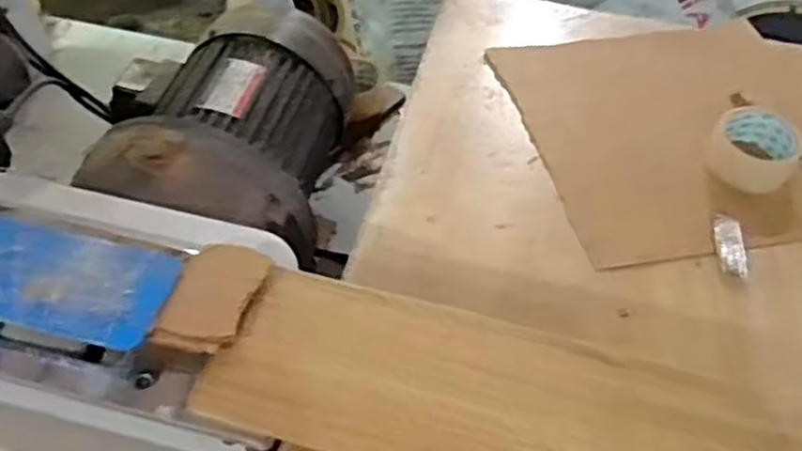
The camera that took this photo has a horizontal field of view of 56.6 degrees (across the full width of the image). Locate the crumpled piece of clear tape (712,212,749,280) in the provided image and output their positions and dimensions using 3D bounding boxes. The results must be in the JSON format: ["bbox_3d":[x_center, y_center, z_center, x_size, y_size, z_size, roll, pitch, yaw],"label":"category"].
[{"bbox_3d":[0.335,0.020,0.757,0.026,0.008,0.078,6,51,2],"label":"crumpled piece of clear tape"}]

